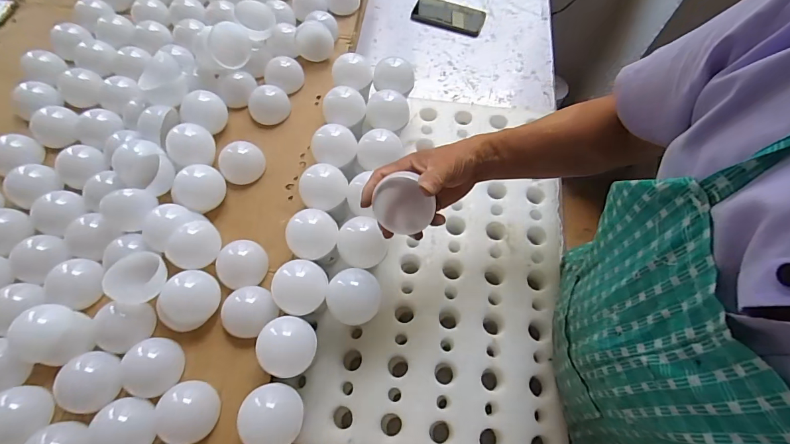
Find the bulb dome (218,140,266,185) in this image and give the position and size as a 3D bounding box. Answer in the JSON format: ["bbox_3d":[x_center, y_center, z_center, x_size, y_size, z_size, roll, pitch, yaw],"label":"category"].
[{"bbox_3d":[-0.227,-0.088,0.573,0.062,0.029,0.057,5,65,1],"label":"bulb dome"}]

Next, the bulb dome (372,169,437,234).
[{"bbox_3d":[0.009,-0.023,0.404,0.060,0.042,0.054,15,65,6],"label":"bulb dome"}]

